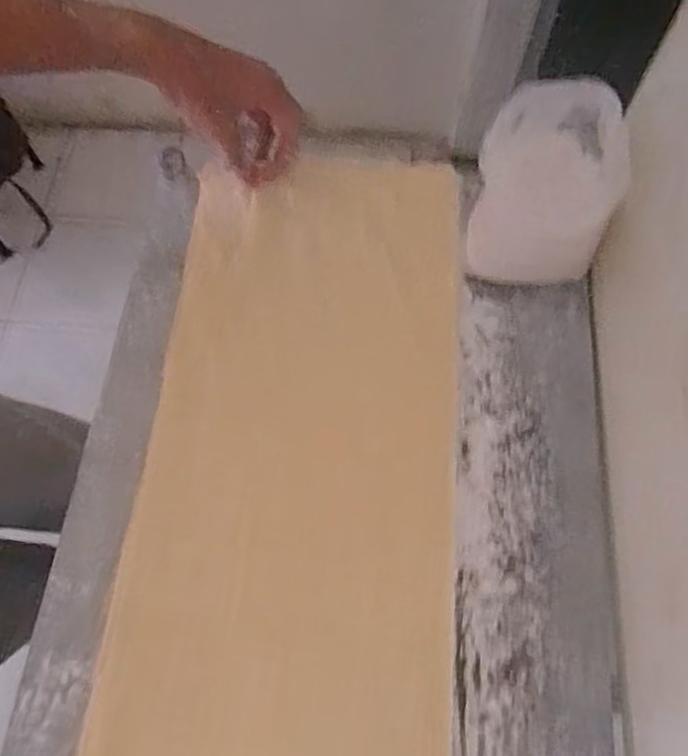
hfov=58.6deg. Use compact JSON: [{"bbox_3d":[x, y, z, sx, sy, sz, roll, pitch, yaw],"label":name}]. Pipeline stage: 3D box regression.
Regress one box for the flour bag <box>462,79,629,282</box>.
[{"bbox_3d":[0.156,-0.141,0.468,0.103,0.135,0.073,9,66,3],"label":"flour bag"}]

